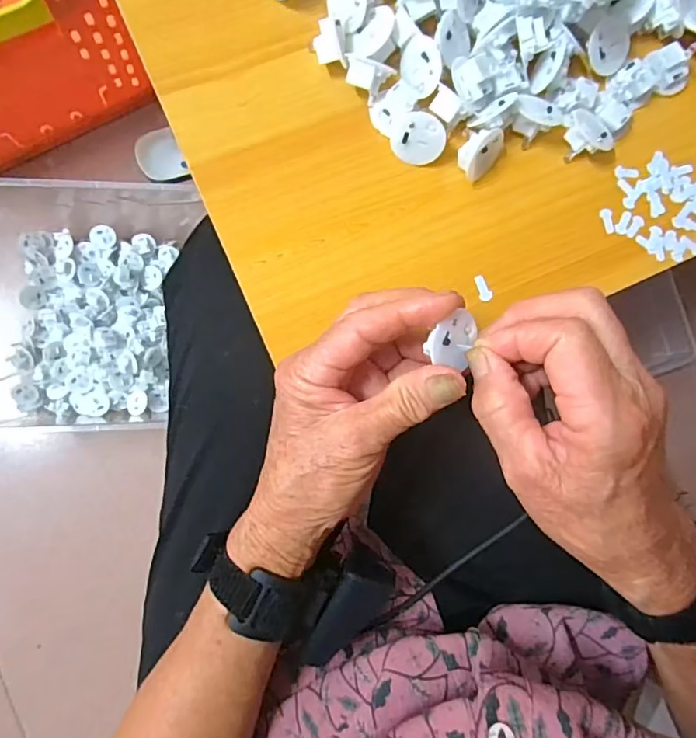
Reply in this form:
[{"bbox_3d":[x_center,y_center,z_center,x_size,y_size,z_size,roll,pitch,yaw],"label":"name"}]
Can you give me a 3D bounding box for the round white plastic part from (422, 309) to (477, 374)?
[{"bbox_3d":[0.048,-0.015,0.256,0.024,0.012,0.028,26,75,-33],"label":"round white plastic part"}]

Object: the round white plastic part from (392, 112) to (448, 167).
[{"bbox_3d":[0.044,-0.143,0.326,0.031,0.015,0.029,-27,125,27],"label":"round white plastic part"}]

